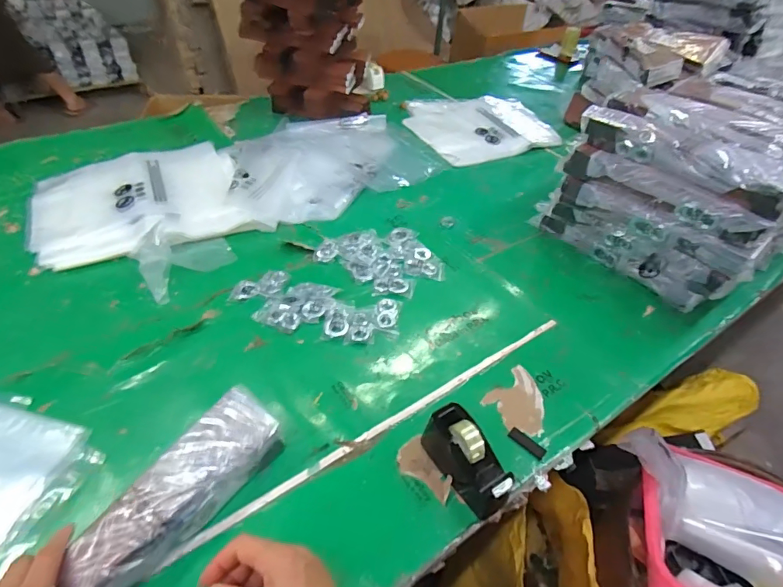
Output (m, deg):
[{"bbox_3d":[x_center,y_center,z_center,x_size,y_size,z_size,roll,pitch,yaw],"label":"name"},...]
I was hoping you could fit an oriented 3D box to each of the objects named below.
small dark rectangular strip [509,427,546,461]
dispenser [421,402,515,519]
[{"bbox_3d":[0.171,0.187,0.575,0.048,0.004,0.017,34,51,24],"label":"small dark rectangular strip"},{"bbox_3d":[0.086,0.187,0.518,0.045,0.069,0.115,-21,51,-24],"label":"dispenser"}]

